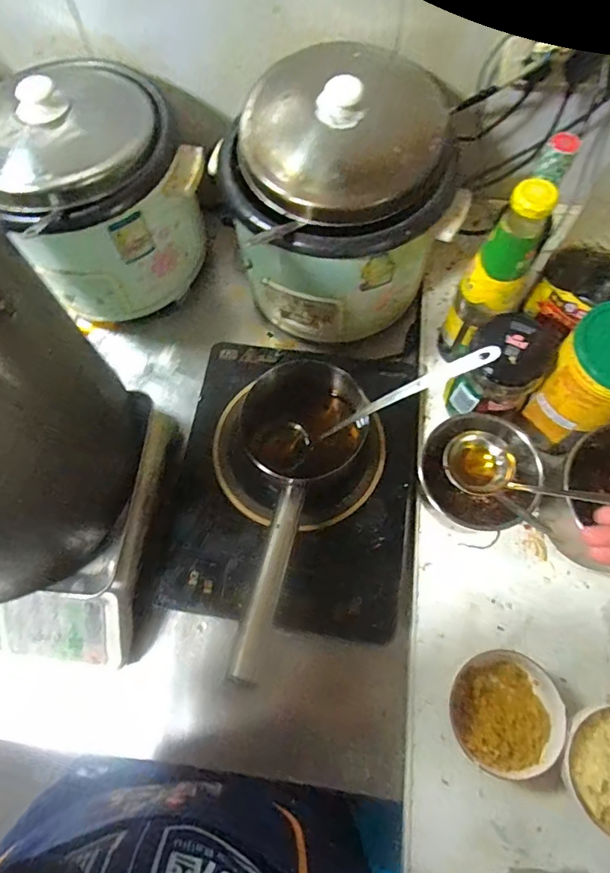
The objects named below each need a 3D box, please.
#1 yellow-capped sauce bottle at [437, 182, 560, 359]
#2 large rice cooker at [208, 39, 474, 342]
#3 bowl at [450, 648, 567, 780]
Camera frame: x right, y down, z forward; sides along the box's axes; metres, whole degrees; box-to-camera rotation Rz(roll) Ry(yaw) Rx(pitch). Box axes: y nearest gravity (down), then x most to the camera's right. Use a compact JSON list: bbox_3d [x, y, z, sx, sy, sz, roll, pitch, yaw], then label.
[{"bbox_3d":[0.201,-0.163,0.548,0.051,0.248,0.054,-1,69,2],"label":"yellow-capped sauce bottle"},{"bbox_3d":[0.041,-0.281,0.624,0.242,0.250,0.225,-1,69,2],"label":"large rice cooker"},{"bbox_3d":[0.205,0.283,0.521,0.103,0.059,0.110,-1,69,2],"label":"bowl"}]

